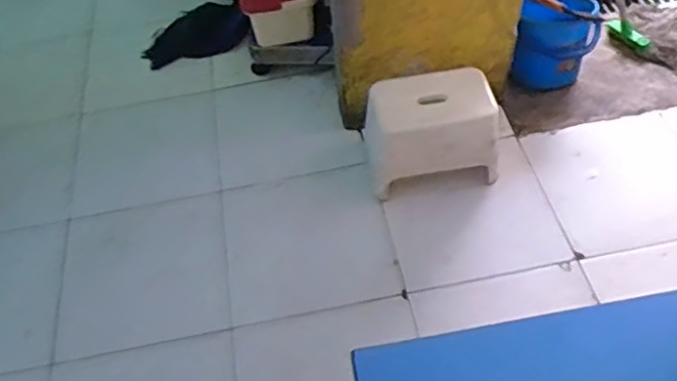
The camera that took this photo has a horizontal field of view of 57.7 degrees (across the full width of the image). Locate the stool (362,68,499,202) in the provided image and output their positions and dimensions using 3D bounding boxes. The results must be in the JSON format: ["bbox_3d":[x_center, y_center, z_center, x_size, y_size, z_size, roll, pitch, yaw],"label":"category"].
[{"bbox_3d":[0.219,-0.152,1.515,0.308,0.250,0.237,-7,52,1],"label":"stool"}]

